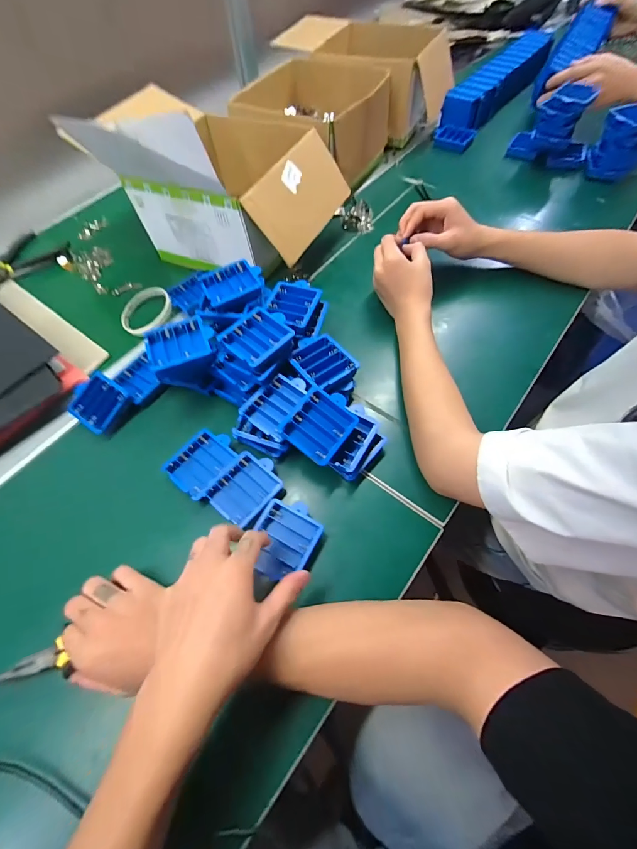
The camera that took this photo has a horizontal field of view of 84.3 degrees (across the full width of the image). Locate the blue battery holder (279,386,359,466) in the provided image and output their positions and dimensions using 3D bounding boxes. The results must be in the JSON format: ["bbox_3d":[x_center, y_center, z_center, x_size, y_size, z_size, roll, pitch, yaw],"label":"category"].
[{"bbox_3d":[0.001,-0.001,0.386,0.063,0.015,0.070,39,75,4],"label":"blue battery holder"}]

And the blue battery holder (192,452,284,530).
[{"bbox_3d":[-0.082,0.071,0.394,0.065,0.020,0.077,35,69,20],"label":"blue battery holder"}]

